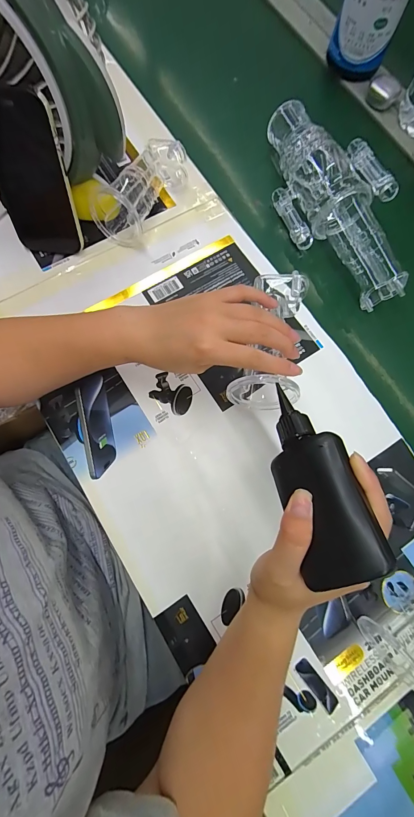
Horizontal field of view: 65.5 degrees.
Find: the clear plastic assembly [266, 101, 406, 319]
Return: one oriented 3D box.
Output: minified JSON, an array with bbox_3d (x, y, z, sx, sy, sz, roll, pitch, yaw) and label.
[{"bbox_3d":[0.169,-0.273,0.419,0.116,0.063,0.289,-23,79,-6],"label":"clear plastic assembly"}]

